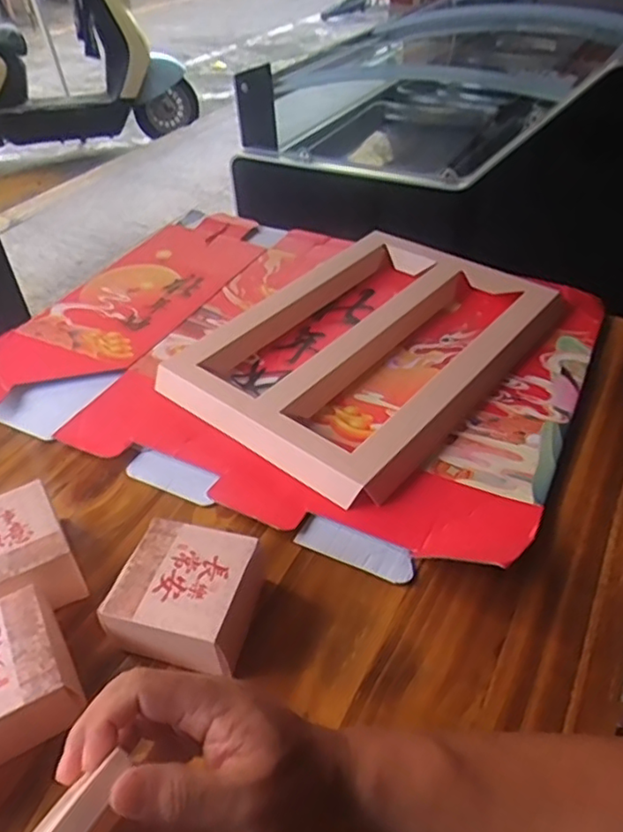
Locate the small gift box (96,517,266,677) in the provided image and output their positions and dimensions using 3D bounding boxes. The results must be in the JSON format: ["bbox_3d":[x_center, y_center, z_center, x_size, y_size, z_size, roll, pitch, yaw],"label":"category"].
[{"bbox_3d":[-0.084,0.129,0.448,0.097,0.053,0.093,8,44,11],"label":"small gift box"}]

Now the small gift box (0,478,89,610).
[{"bbox_3d":[-0.229,0.110,0.475,0.084,0.053,0.093,-23,47,-22],"label":"small gift box"}]

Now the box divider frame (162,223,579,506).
[{"bbox_3d":[0.052,-0.089,0.681,0.304,0.030,0.383,29,51,29],"label":"box divider frame"}]

